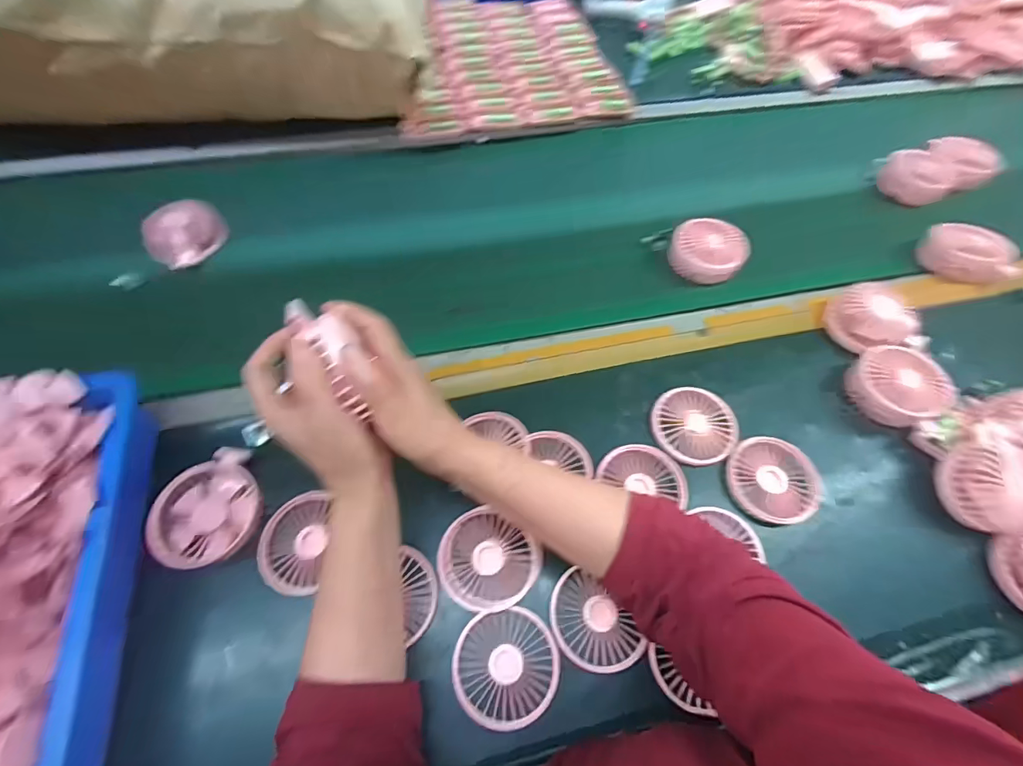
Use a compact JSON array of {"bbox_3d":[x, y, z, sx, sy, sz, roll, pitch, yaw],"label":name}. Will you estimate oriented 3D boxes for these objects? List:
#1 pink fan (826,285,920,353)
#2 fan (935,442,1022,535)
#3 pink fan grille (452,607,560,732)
[{"bbox_3d":[0.428,-0.076,0.549,0.079,0.037,0.087,-27,65,-17],"label":"pink fan"},{"bbox_3d":[0.470,0.103,0.455,0.080,0.054,0.082,-9,61,-8],"label":"fan"},{"bbox_3d":[-0.004,0.243,0.396,0.086,0.008,0.086,1,61,-2],"label":"pink fan grille"}]

